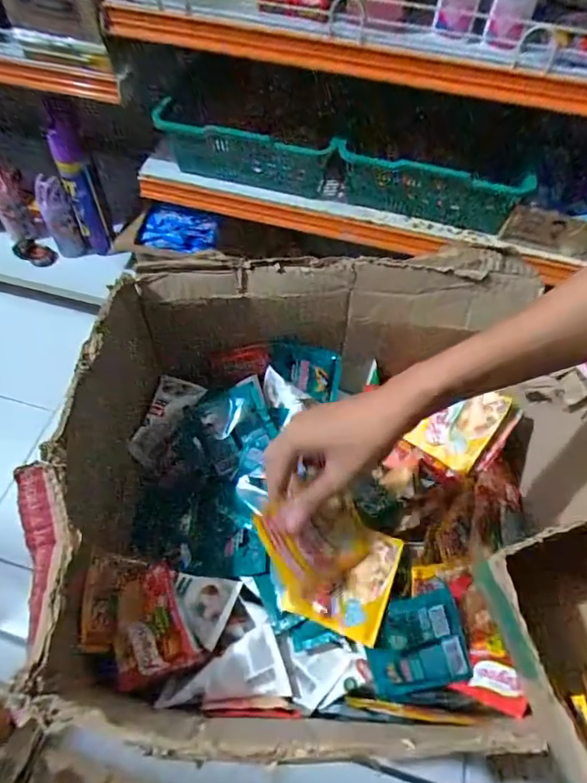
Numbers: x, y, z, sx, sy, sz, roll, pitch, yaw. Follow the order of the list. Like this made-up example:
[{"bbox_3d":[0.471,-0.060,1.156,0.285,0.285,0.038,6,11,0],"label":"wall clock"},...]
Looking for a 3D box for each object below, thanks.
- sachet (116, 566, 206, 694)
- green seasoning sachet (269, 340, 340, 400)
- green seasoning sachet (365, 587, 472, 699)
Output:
[{"bbox_3d":[-0.119,0.189,0.407,0.061,0.012,0.078,-16,61,-11],"label":"sachet"},{"bbox_3d":[0.011,-0.024,0.544,0.076,0.058,0.007,12,31,11],"label":"green seasoning sachet"},{"bbox_3d":[0.100,0.207,0.407,0.079,0.008,0.079,-14,98,2],"label":"green seasoning sachet"}]

